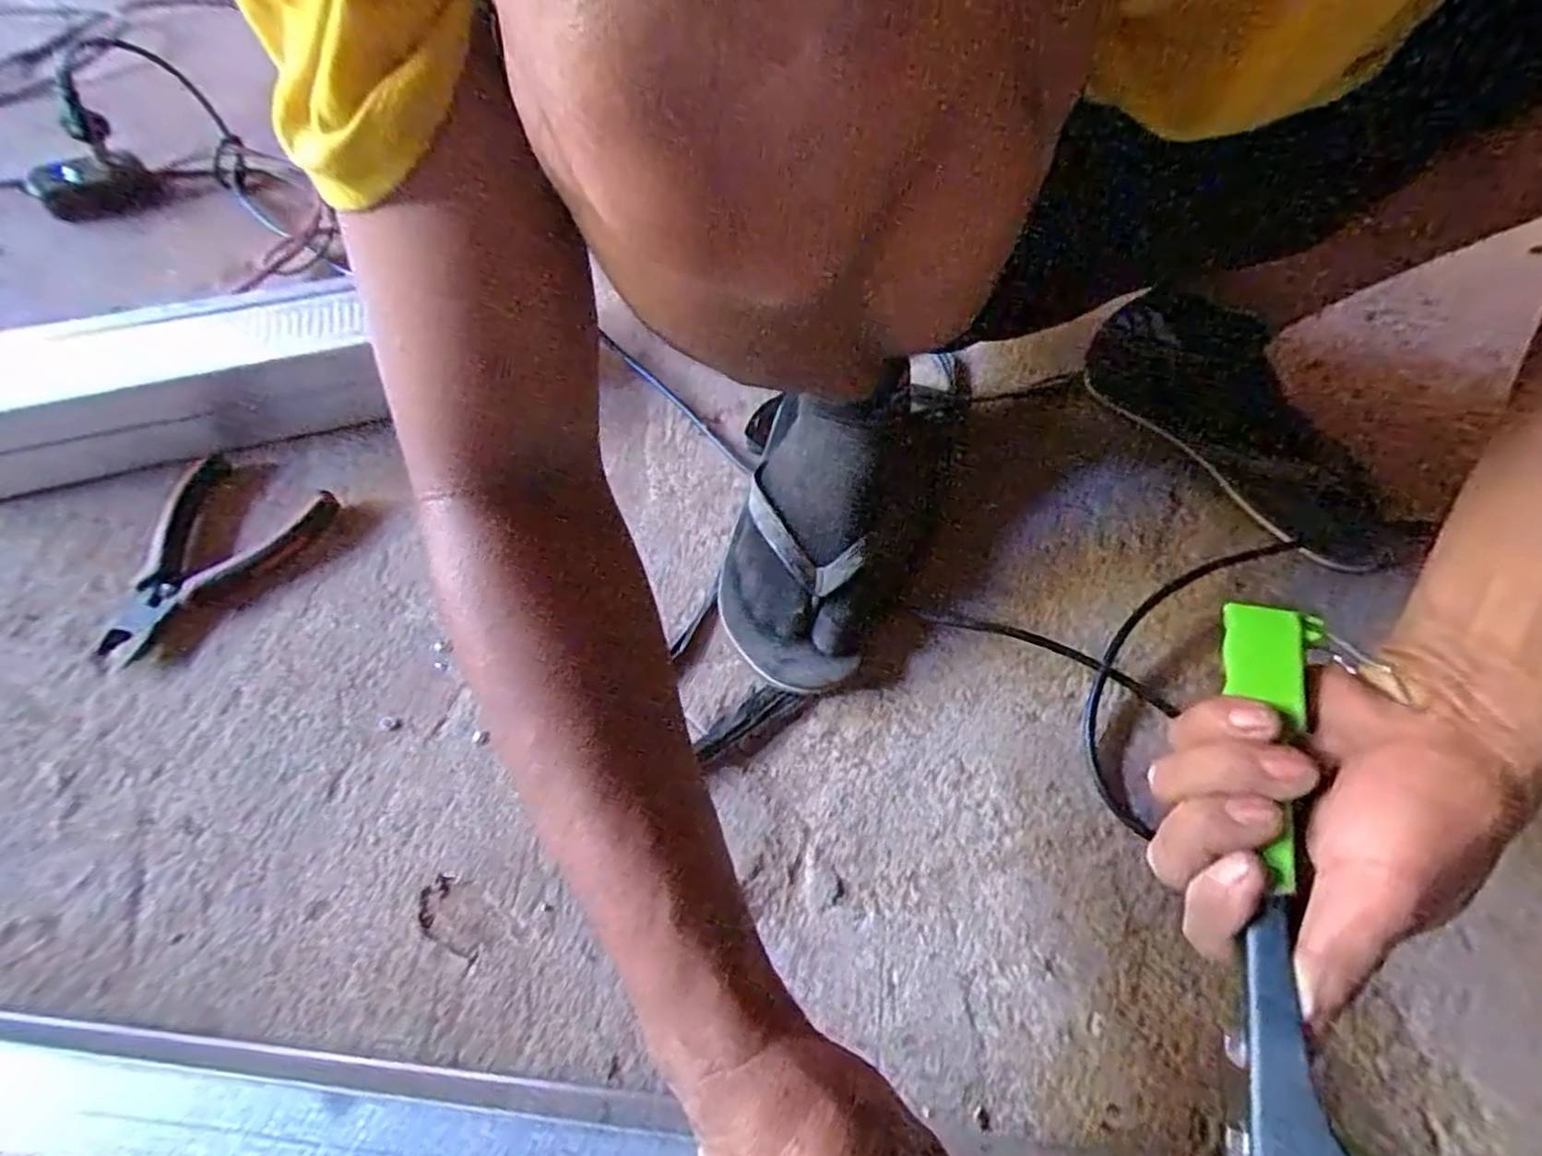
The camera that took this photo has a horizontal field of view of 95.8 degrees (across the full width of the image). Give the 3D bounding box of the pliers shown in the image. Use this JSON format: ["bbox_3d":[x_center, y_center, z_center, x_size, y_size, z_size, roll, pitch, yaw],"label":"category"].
[{"bbox_3d":[-0.379,-0.010,0.467,0.105,0.020,0.149,14,57,9],"label":"pliers"}]

